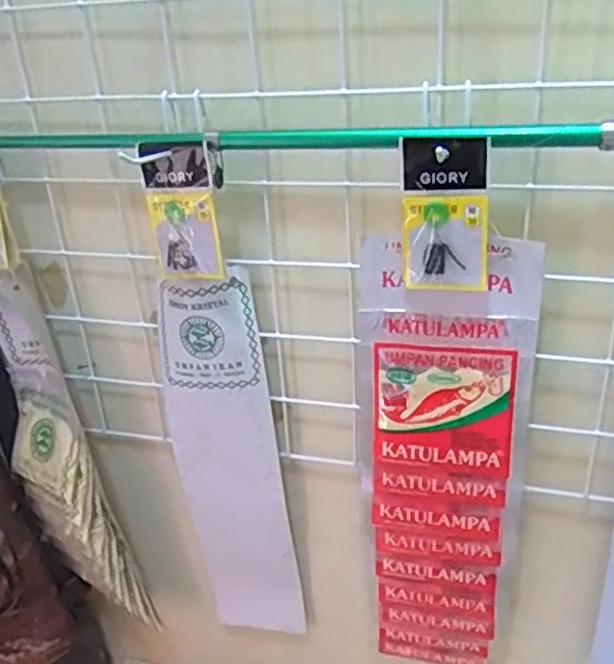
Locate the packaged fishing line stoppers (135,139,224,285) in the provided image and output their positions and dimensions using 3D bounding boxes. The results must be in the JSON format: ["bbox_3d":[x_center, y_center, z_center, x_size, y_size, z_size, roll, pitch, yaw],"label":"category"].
[{"bbox_3d":[-0.085,-0.080,0.461,0.053,0.093,0.012,4,21,18],"label":"packaged fishing line stoppers"}]

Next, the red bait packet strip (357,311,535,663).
[{"bbox_3d":[0.104,0.148,0.540,0.117,0.348,0.026,3,28,14],"label":"red bait packet strip"}]

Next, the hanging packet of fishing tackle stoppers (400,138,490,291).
[{"bbox_3d":[0.084,-0.070,0.414,0.051,0.092,0.009,3,28,14],"label":"hanging packet of fishing tackle stoppers"}]

